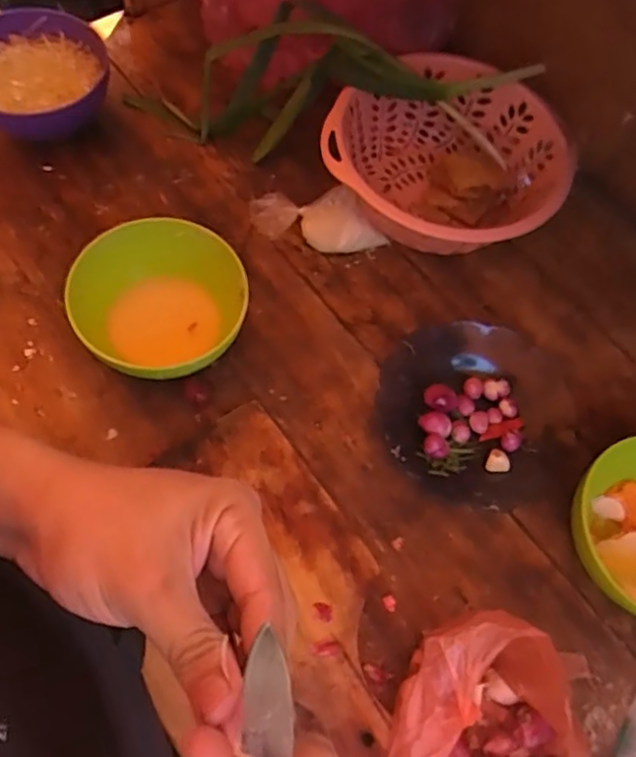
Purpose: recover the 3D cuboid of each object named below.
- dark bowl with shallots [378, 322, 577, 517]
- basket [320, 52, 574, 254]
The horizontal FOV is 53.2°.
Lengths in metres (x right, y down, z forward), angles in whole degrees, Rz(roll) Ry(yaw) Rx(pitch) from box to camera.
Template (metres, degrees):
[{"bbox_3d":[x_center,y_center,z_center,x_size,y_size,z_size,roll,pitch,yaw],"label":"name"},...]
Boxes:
[{"bbox_3d":[0.149,0.029,0.591,0.176,0.036,0.177,2,64,-5],"label":"dark bowl with shallots"},{"bbox_3d":[0.139,-0.223,0.673,0.231,0.105,0.216,2,64,-5],"label":"basket"}]

